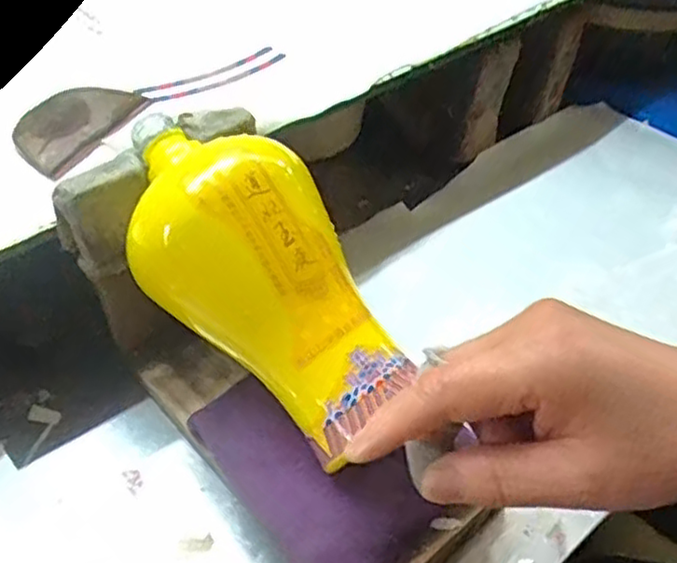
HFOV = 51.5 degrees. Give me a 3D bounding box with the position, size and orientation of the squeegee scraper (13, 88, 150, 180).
[{"bbox_3d":[-0.167,-0.099,0.439,0.052,0.007,0.085,24,51,15],"label":"squeegee scraper"}]

